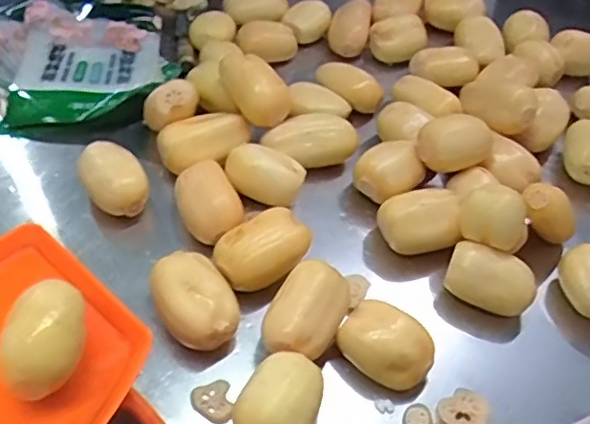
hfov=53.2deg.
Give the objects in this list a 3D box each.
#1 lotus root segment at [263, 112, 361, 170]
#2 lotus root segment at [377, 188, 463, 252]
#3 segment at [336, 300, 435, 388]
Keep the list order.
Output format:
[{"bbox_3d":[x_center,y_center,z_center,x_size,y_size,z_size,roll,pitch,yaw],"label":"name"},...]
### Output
[{"bbox_3d":[0.022,-0.099,0.821,0.131,0.062,0.054,2,49,-5],"label":"lotus root segment"},{"bbox_3d":[0.155,0.017,0.745,0.100,0.076,0.077,2,49,-5],"label":"lotus root segment"},{"bbox_3d":[0.099,0.148,0.642,0.097,0.062,0.083,30,52,18],"label":"segment"}]

